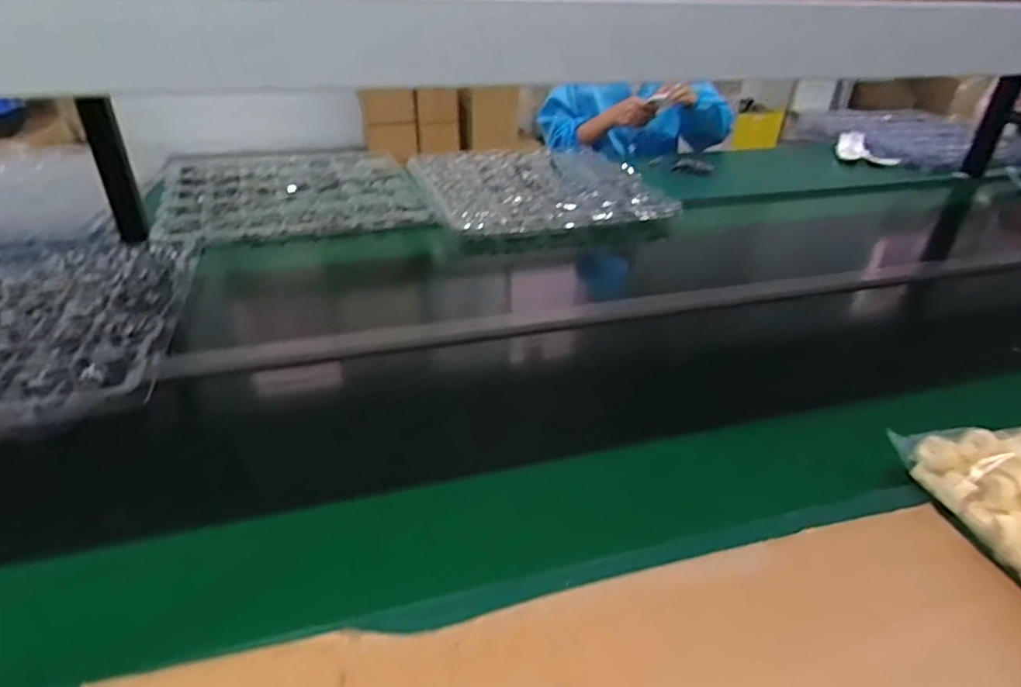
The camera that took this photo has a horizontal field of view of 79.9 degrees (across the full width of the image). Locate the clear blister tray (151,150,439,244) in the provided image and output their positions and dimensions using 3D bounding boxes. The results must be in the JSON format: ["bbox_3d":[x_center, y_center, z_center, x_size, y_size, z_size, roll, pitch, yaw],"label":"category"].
[{"bbox_3d":[-0.496,-0.354,1.373,0.515,0.029,0.601,-10,33,-19],"label":"clear blister tray"}]

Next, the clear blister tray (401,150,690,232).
[{"bbox_3d":[0.047,-0.370,1.390,0.501,0.024,0.492,-8,33,-13],"label":"clear blister tray"}]

